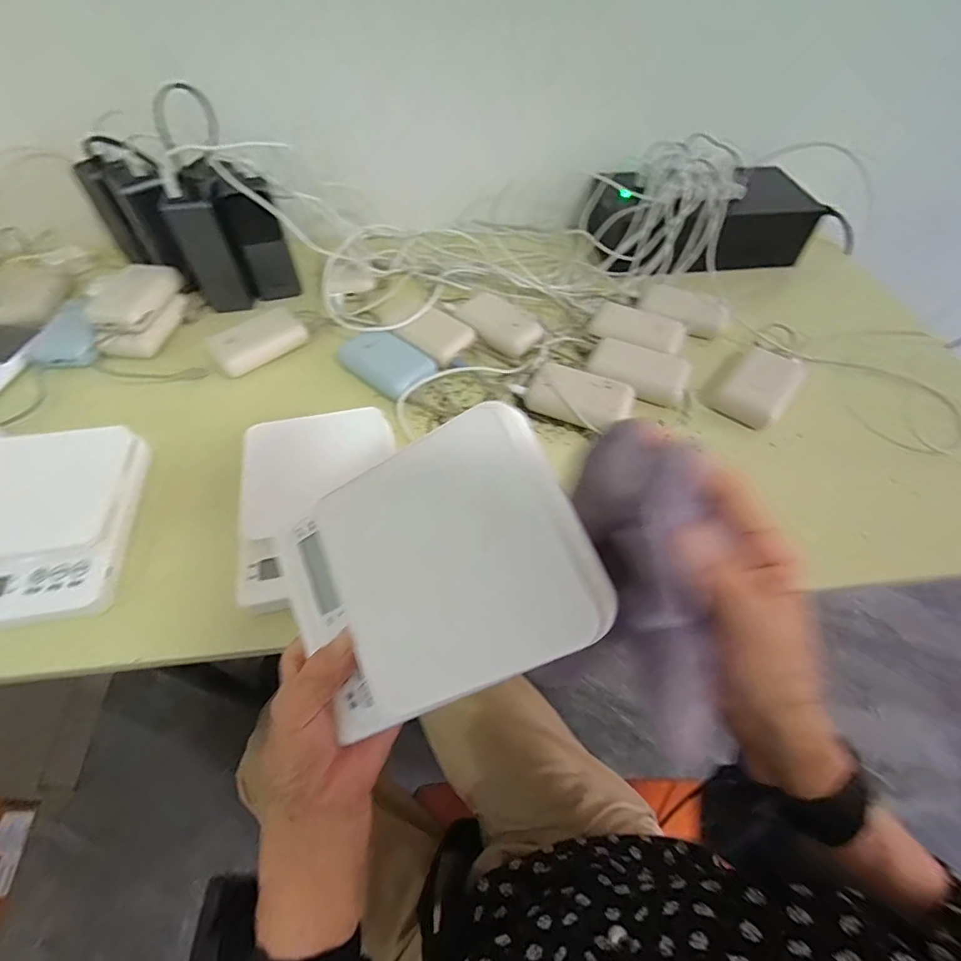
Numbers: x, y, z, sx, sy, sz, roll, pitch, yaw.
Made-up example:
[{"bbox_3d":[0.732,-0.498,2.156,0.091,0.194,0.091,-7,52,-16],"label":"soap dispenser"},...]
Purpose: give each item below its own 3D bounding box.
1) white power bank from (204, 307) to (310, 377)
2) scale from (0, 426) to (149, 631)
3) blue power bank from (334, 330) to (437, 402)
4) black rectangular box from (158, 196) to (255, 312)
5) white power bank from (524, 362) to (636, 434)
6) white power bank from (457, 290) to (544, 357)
[{"bbox_3d":[-0.252,-0.160,0.532,0.103,0.019,0.066,-38,63,-23],"label":"white power bank"},{"bbox_3d":[-0.367,0.034,0.381,0.141,0.028,0.168,-9,55,-6],"label":"scale"},{"bbox_3d":[-0.102,-0.129,0.504,0.099,0.017,0.063,39,78,15],"label":"blue power bank"},{"bbox_3d":[-0.306,-0.255,0.531,0.052,0.120,0.021,-19,57,-12],"label":"black rectangular box"},{"bbox_3d":[0.102,-0.086,0.477,0.101,0.024,0.061,24,58,16],"label":"white power bank"},{"bbox_3d":[0.019,-0.185,0.541,0.058,0.023,0.098,-34,61,-21],"label":"white power bank"}]

